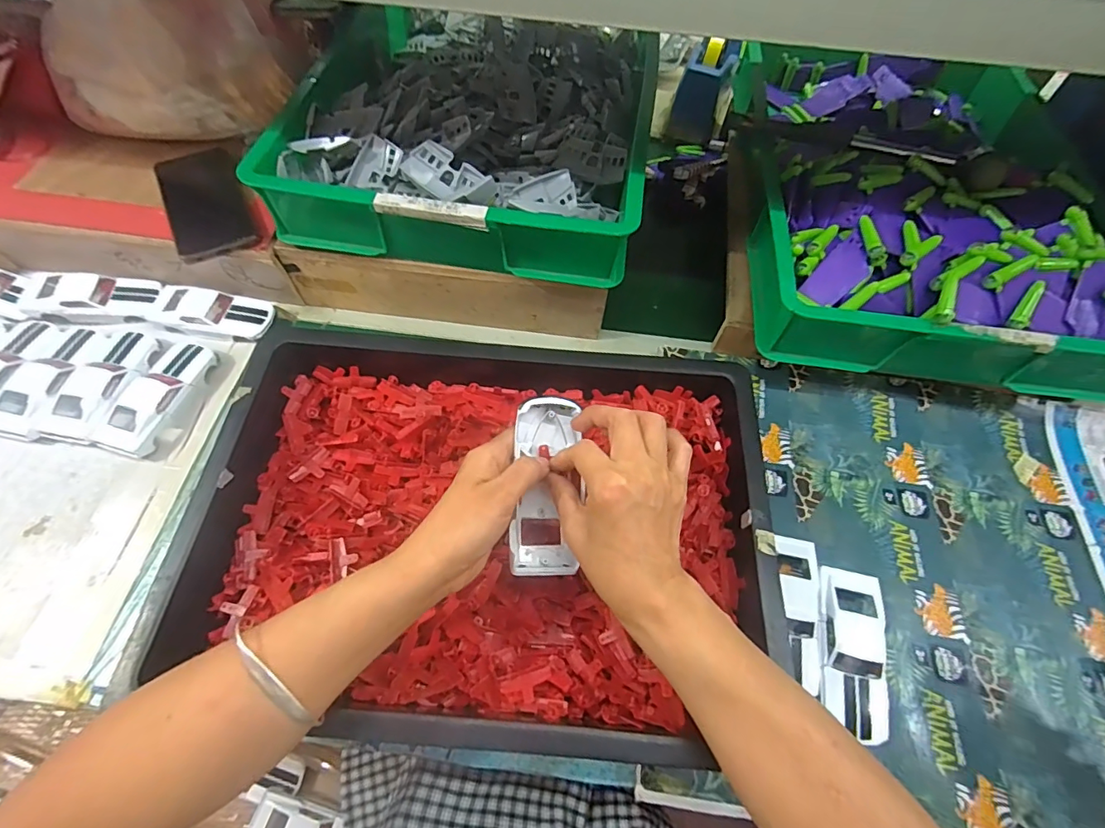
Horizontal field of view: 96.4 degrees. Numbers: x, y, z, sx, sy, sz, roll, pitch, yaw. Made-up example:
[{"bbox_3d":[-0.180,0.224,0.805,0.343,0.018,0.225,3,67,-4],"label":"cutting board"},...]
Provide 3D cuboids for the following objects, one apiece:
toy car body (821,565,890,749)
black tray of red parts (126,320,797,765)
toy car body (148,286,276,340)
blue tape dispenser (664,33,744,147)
[{"bbox_3d":[0.250,0.195,0.410,0.052,0.025,0.128,11,61,4],"label":"toy car body"},{"bbox_3d":[-0.055,0.084,0.415,0.441,0.074,0.326,4,60,-1],"label":"black tray of red parts"},{"bbox_3d":[-0.389,-0.114,0.565,0.131,0.029,0.050,5,60,0],"label":"toy car body"},{"bbox_3d":[0.238,-0.516,0.759,0.075,0.110,0.157,21,62,9],"label":"blue tape dispenser"}]

